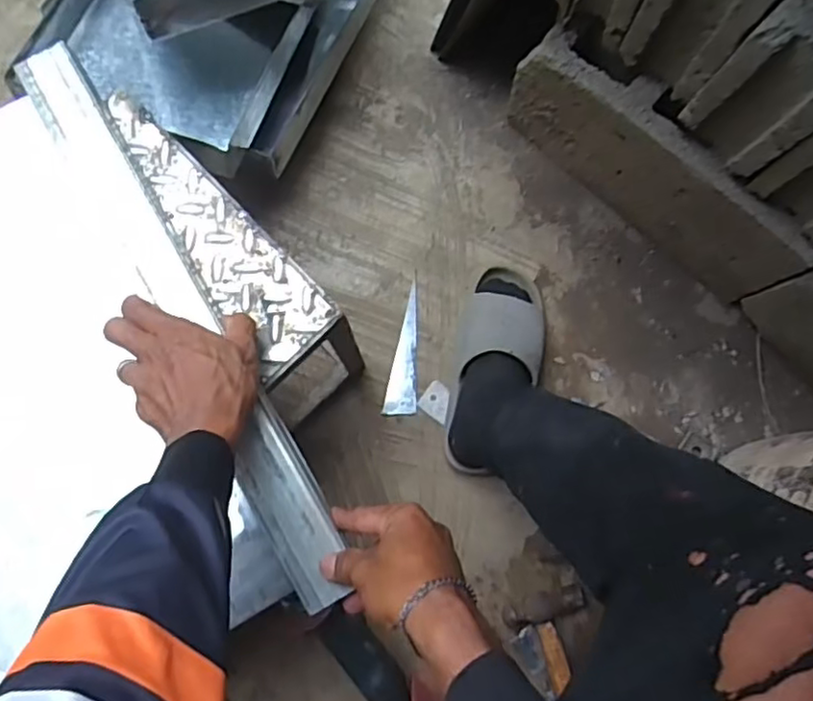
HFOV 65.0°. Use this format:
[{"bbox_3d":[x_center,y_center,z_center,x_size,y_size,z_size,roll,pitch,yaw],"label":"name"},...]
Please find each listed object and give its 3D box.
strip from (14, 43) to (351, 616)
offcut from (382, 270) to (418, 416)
[{"bbox_3d":[-0.184,-0.031,0.534,0.051,0.031,0.518,-29,82,-6],"label":"strip"},{"bbox_3d":[0.003,-0.006,0.851,0.039,0.011,0.186,8,80,0],"label":"offcut"}]

